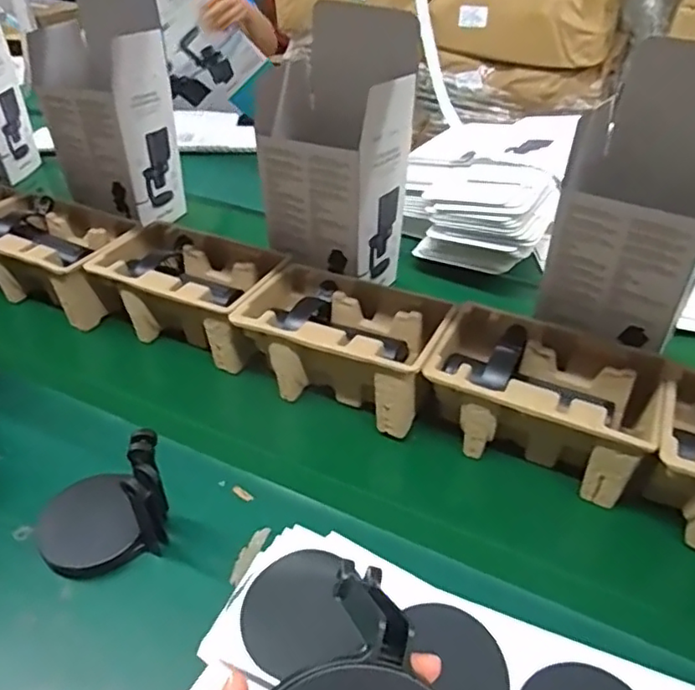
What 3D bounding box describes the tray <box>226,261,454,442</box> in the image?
[{"bbox_3d":[-0.005,-0.005,0.712,0.231,0.102,0.144,23,44,20],"label":"tray"}]

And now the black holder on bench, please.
[{"bbox_3d":[-0.220,0.128,0.538,0.106,0.127,0.094,-11,43,-17],"label":"black holder on bench"}]

